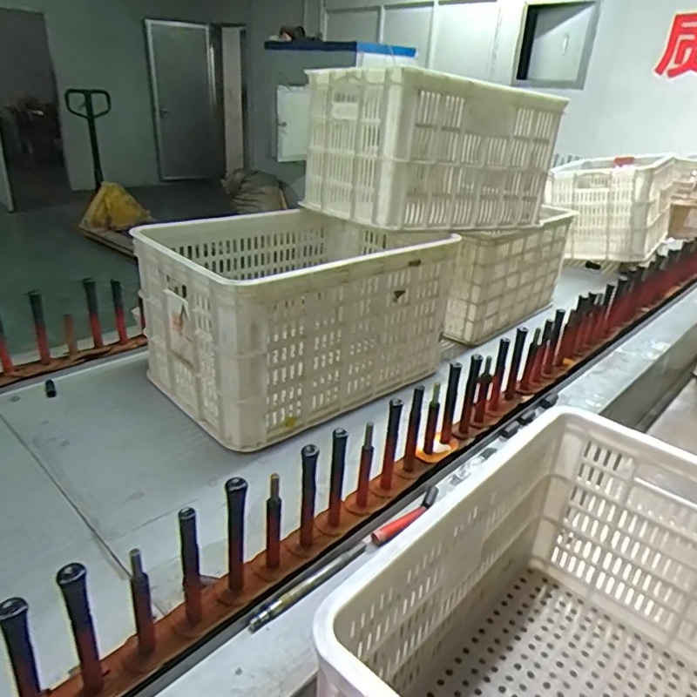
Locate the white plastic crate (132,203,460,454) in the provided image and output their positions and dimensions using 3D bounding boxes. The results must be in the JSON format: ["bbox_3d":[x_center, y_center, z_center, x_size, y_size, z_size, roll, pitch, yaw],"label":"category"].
[{"bbox_3d":[-0.090,-0.086,1.044,0.495,0.269,0.355,-17,33,-37],"label":"white plastic crate"}]

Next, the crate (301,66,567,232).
[{"bbox_3d":[0.167,-0.406,1.121,0.435,0.248,0.277,-14,31,-33],"label":"crate"}]

